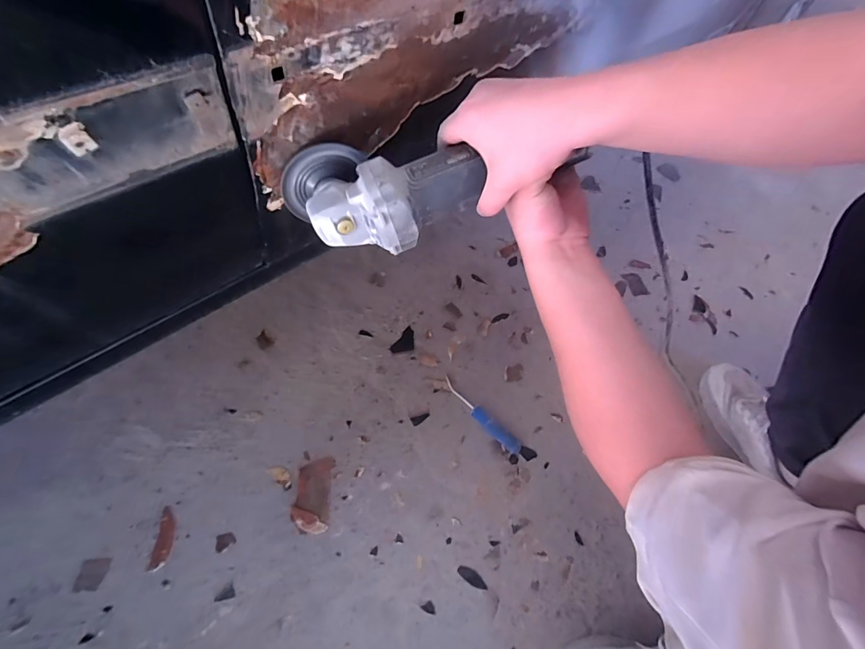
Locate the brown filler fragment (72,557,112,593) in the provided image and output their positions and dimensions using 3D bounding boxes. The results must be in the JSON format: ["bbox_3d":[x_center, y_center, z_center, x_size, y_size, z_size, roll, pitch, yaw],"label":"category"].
[{"bbox_3d":[-0.497,0.364,0.563,0.041,0.005,0.040,-1,60,-3],"label":"brown filler fragment"}]

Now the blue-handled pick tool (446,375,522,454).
[{"bbox_3d":[0.084,0.160,0.690,0.177,0.022,0.028,40,66,18],"label":"blue-handled pick tool"}]

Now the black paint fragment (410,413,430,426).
[{"bbox_3d":[-0.021,0.171,0.697,0.036,0.005,0.016,-15,62,-11],"label":"black paint fragment"}]

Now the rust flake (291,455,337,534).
[{"bbox_3d":[-0.193,0.274,0.623,0.058,0.005,0.109,0,60,-2],"label":"rust flake"}]

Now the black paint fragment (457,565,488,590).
[{"bbox_3d":[0.060,0.381,0.580,0.048,0.005,0.017,28,63,13],"label":"black paint fragment"}]

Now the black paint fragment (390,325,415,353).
[{"bbox_3d":[-0.053,0.036,0.768,0.037,0.005,0.063,32,64,15],"label":"black paint fragment"}]

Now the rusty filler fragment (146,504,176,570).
[{"bbox_3d":[-0.408,0.324,0.587,0.025,0.005,0.085,-2,60,-4],"label":"rusty filler fragment"}]

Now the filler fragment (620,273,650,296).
[{"bbox_3d":[0.455,-0.090,0.865,0.041,0.004,0.062,-10,61,-8],"label":"filler fragment"}]

